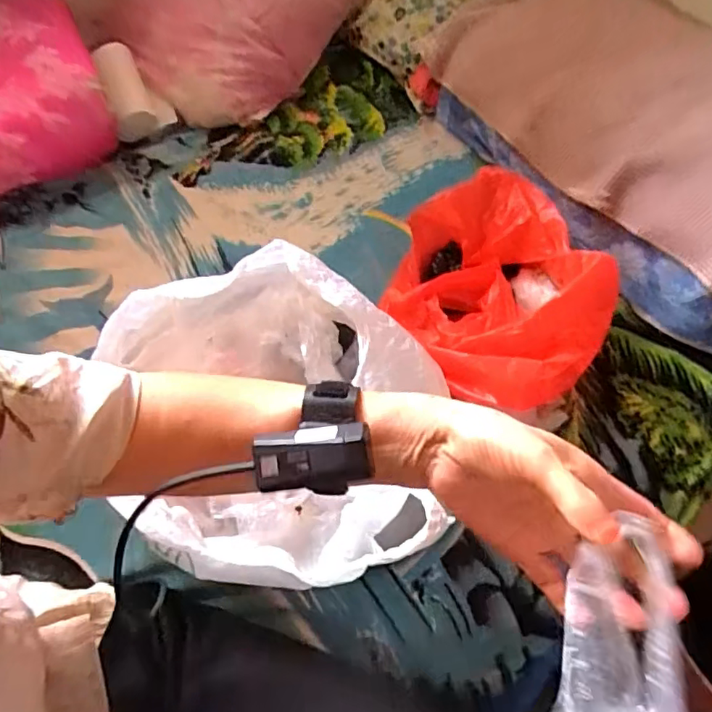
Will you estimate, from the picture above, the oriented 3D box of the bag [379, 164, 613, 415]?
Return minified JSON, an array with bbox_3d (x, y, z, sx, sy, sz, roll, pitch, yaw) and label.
[{"bbox_3d":[0.159,-0.076,0.664,0.220,0.118,0.300,-23,60,-12],"label":"bag"}]

